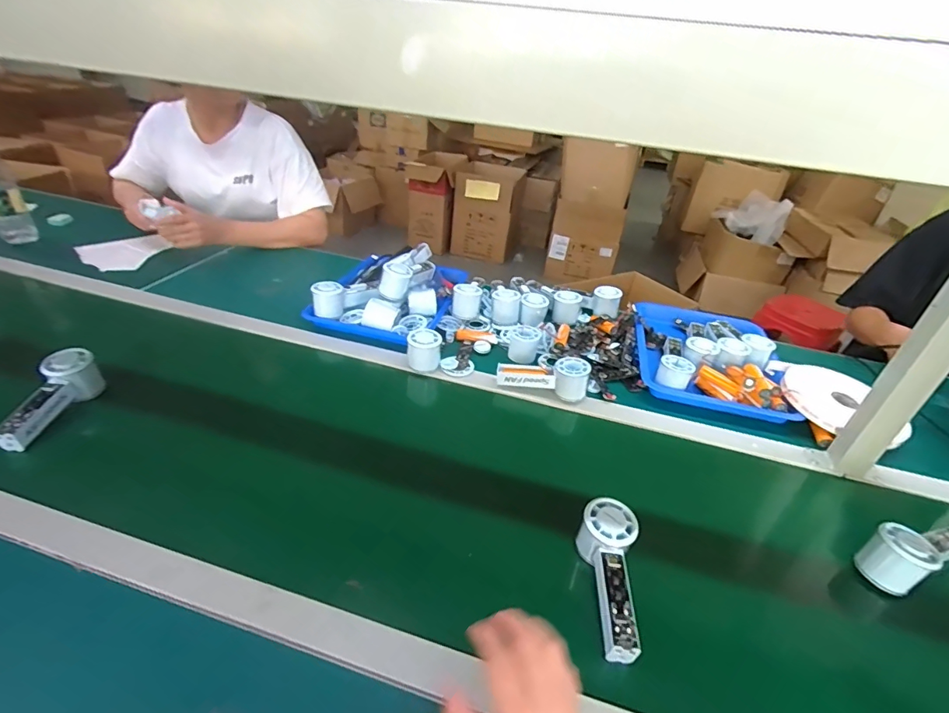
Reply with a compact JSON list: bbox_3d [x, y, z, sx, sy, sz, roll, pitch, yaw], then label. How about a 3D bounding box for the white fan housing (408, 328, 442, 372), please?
[{"bbox_3d":[-0.087,-0.012,0.800,0.057,0.058,0.047,4,34,-4],"label":"white fan housing"}]

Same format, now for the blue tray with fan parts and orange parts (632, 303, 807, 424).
[{"bbox_3d":[0.441,-0.016,0.880,0.251,0.068,0.316,12,34,8],"label":"blue tray with fan parts and orange parts"}]

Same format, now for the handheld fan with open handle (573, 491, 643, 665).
[{"bbox_3d":[0.138,0.227,0.481,0.055,0.057,0.151,11,34,7],"label":"handheld fan with open handle"}]

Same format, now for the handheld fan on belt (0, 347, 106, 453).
[{"bbox_3d":[-0.575,0.057,0.625,0.048,0.068,0.150,12,56,8],"label":"handheld fan on belt"}]

